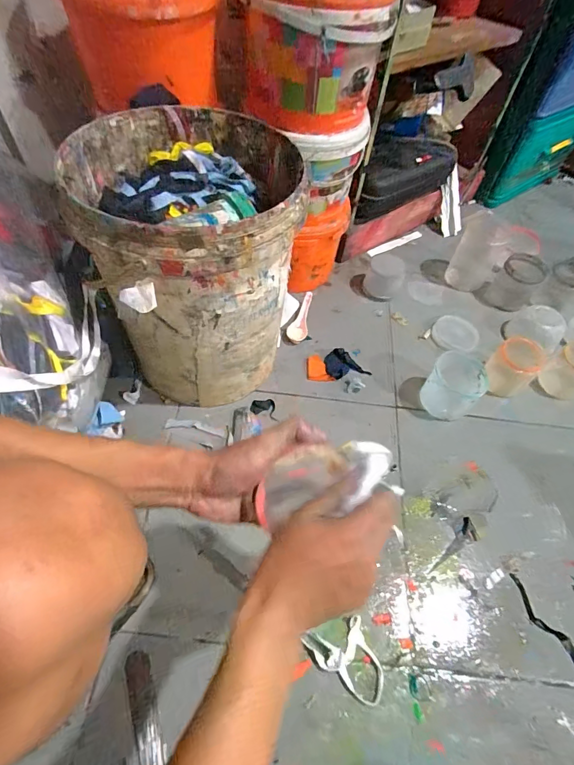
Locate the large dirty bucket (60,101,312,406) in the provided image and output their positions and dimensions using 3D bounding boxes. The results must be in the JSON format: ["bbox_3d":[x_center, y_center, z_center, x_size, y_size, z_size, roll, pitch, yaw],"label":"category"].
[{"bbox_3d":[-0.129,-0.179,0.634,0.292,0.353,0.303,2,56,-3],"label":"large dirty bucket"}]

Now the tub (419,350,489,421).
[{"bbox_3d":[0.308,0.009,0.730,0.094,0.085,0.094,2,56,-3],"label":"tub"}]

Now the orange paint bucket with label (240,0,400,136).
[{"bbox_3d":[0.038,-0.502,0.587,0.208,0.171,0.187,-10,57,-11],"label":"orange paint bucket with label"}]

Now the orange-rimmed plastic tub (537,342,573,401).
[{"bbox_3d":[0.549,-0.022,0.756,0.093,0.082,0.083,-29,63,-22],"label":"orange-rimmed plastic tub"}]

